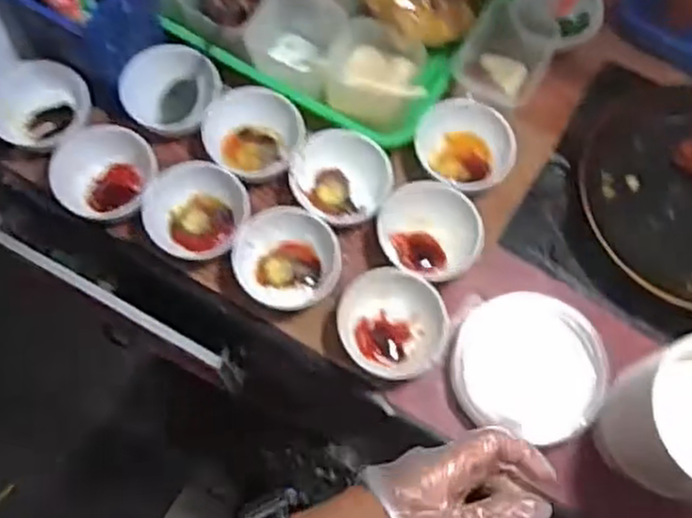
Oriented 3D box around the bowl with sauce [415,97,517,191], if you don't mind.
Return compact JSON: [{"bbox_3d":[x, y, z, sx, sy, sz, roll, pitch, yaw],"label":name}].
[{"bbox_3d":[0.116,-0.109,0.707,0.094,0.046,0.092,0,70,-1],"label":"bowl with sauce"}]

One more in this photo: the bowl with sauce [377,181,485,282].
[{"bbox_3d":[0.080,-0.023,0.672,0.092,0.049,0.087,0,70,-1],"label":"bowl with sauce"}]

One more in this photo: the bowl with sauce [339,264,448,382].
[{"bbox_3d":[0.041,0.060,0.650,0.094,0.042,0.091,42,75,12],"label":"bowl with sauce"}]

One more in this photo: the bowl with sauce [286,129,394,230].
[{"bbox_3d":[-0.006,-0.080,0.695,0.092,0.038,0.086,0,70,-1],"label":"bowl with sauce"}]

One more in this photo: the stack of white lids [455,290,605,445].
[{"bbox_3d":[0.162,0.091,0.645,0.126,0.043,0.126,18,71,5],"label":"stack of white lids"}]

